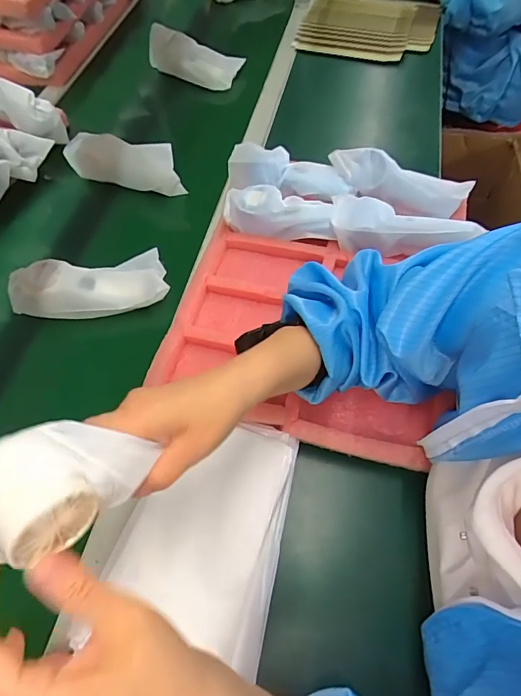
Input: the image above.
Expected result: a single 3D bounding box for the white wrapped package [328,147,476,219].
[{"bbox_3d":[0.192,-0.227,0.601,0.197,0.044,0.049,20,62,0],"label":"white wrapped package"}]

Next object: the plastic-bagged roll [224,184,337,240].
[{"bbox_3d":[0.029,-0.185,0.590,0.144,0.044,0.061,8,60,8],"label":"plastic-bagged roll"}]

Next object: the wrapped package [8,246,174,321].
[{"bbox_3d":[-0.226,-0.082,0.569,0.193,0.057,0.080,-14,60,-4],"label":"wrapped package"}]

